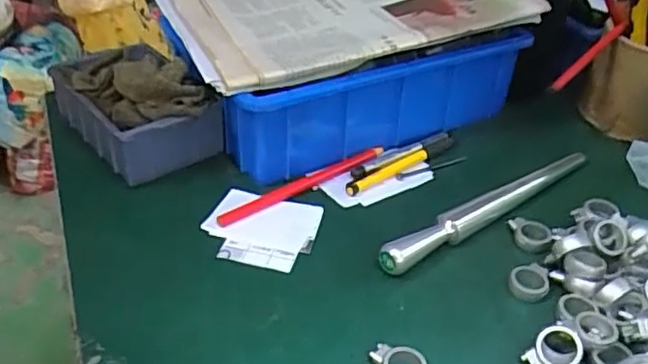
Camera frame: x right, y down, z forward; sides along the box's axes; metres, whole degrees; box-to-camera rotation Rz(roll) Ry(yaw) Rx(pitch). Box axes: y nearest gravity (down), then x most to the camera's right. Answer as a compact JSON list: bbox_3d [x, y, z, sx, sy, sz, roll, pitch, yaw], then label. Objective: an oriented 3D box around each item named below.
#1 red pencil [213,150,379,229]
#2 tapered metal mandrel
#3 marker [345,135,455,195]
[{"bbox_3d":[-0.015,0.000,0.500,0.156,0.011,0.015,-21,41,-30],"label":"red pencil"},{"bbox_3d":[0.130,0.017,0.481,0.226,0.023,0.018,-24,43,-33],"label":"tapered metal mandrel"},{"bbox_3d":[0.067,-0.014,0.532,0.121,0.011,0.015,-23,42,-32],"label":"marker"}]

